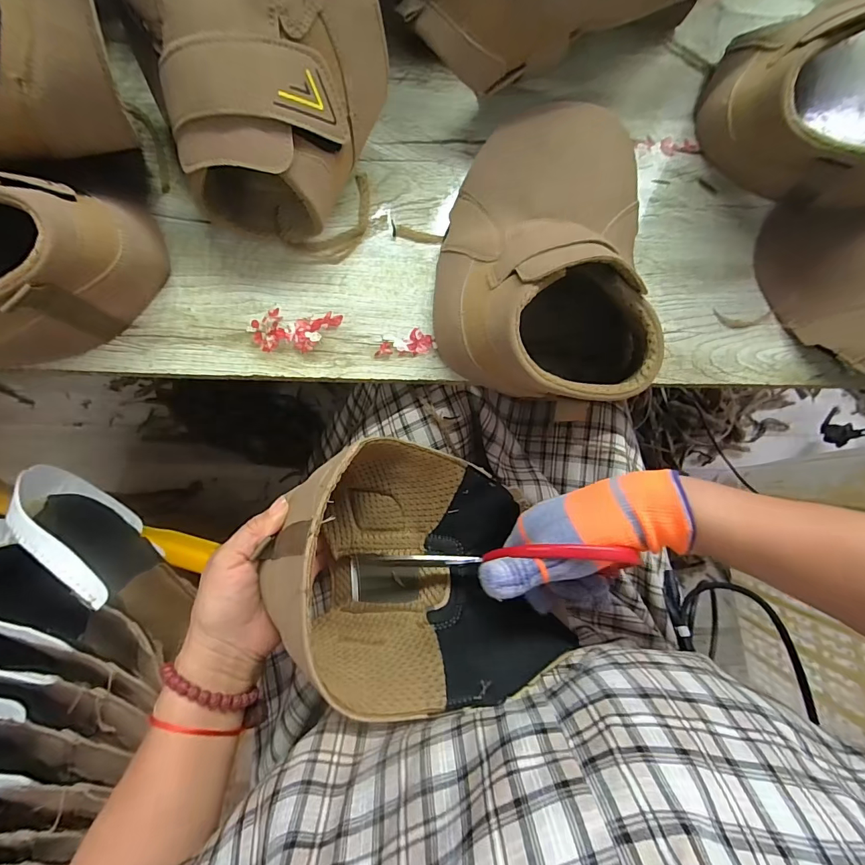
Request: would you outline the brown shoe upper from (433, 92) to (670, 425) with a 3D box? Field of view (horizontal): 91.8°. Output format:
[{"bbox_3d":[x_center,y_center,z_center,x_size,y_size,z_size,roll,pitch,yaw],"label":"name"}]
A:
[{"bbox_3d":[0.087,-0.126,0.303,0.158,0.112,0.226,15,84,-2],"label":"brown shoe upper"}]

